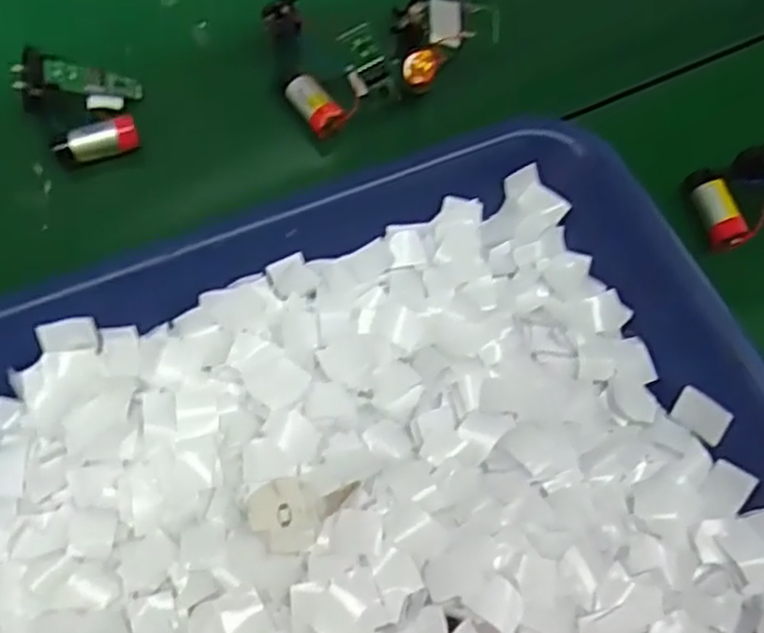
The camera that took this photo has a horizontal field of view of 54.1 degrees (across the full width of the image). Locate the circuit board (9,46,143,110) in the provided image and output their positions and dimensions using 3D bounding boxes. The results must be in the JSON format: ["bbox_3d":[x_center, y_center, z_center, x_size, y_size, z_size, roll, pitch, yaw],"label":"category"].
[{"bbox_3d":[-0.142,-0.108,0.351,0.055,0.010,0.026,2,60,-27],"label":"circuit board"}]

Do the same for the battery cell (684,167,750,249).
[{"bbox_3d":[0.152,-0.050,0.340,0.014,0.015,0.039,-11,64,-8],"label":"battery cell"}]

